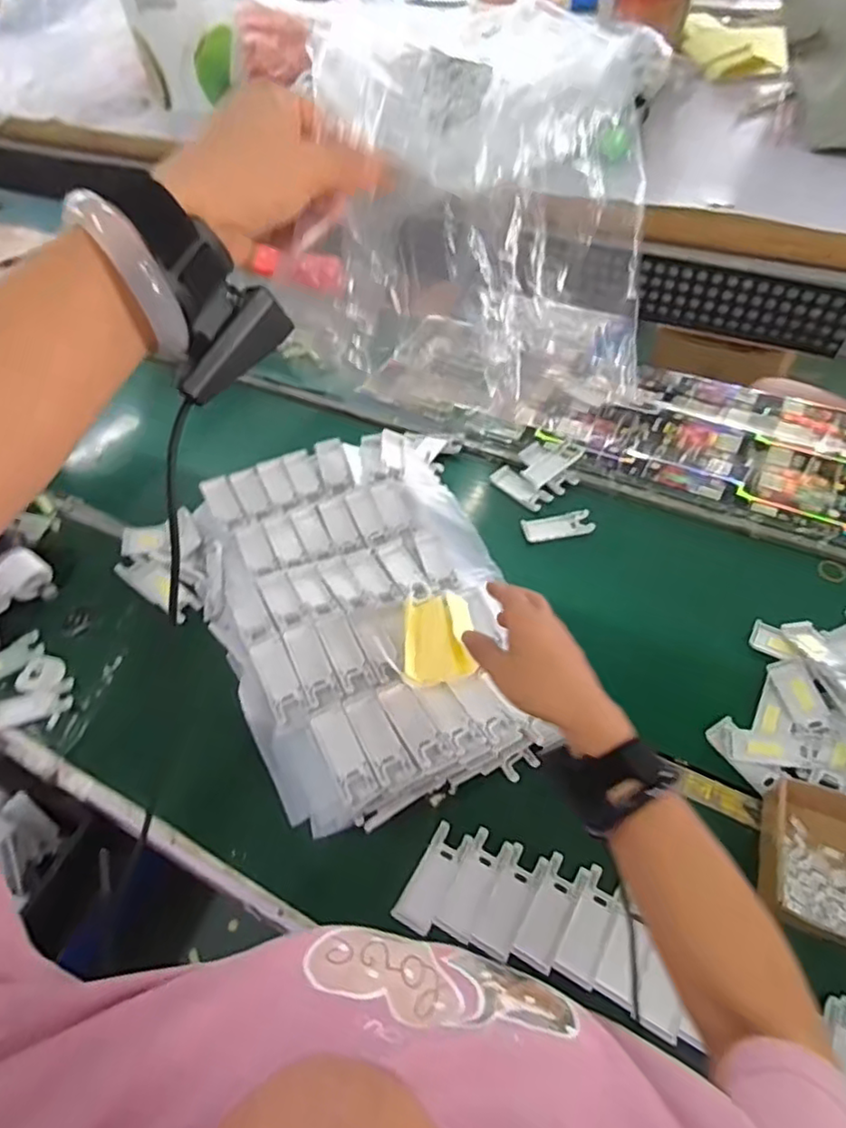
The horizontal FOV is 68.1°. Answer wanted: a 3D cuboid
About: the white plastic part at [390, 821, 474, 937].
[{"bbox_3d":[0.011,0.324,0.649,0.039,0.004,0.105,22,56,21],"label":"white plastic part"}]

